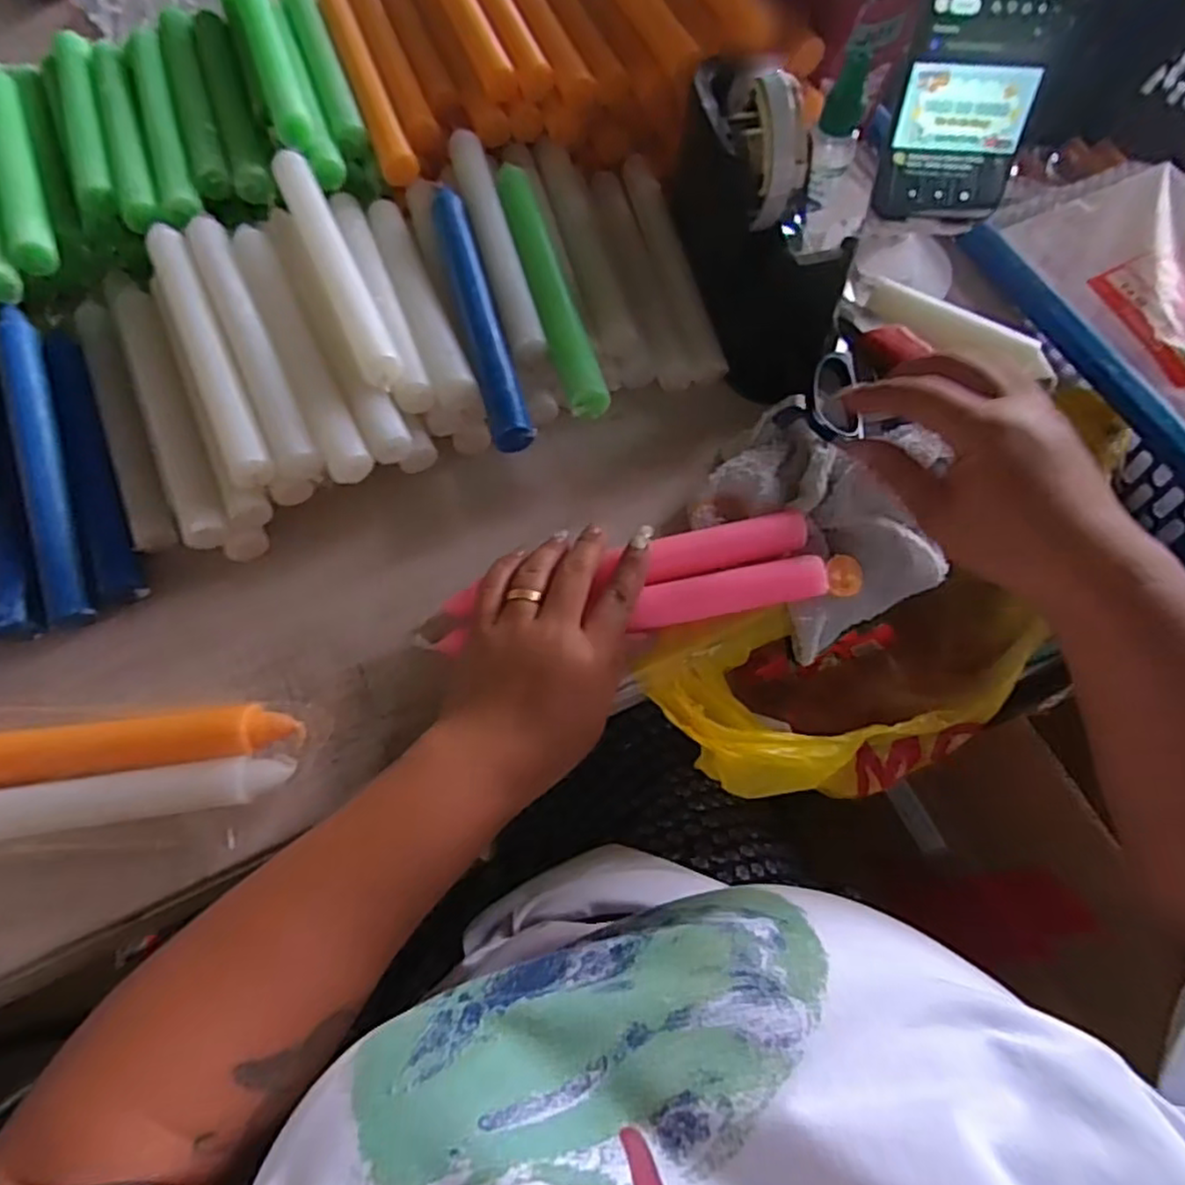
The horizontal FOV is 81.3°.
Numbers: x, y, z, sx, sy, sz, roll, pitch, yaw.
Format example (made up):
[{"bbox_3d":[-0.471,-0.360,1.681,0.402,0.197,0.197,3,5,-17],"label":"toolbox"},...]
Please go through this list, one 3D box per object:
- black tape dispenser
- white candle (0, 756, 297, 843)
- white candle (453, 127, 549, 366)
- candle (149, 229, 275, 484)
[{"bbox_3d":[0.101,-0.226,0.408,0.069,0.113,0.190,-12,68,-6],"label":"black tape dispenser"},{"bbox_3d":[-0.249,0.103,0.327,0.204,0.028,0.021,-8,67,-4],"label":"white candle"},{"bbox_3d":[-0.060,-0.220,0.430,0.022,0.014,0.189,-15,68,-7],"label":"white candle"},{"bbox_3d":[-0.219,-0.137,0.395,0.022,0.024,0.191,-25,70,-11],"label":"candle"}]

